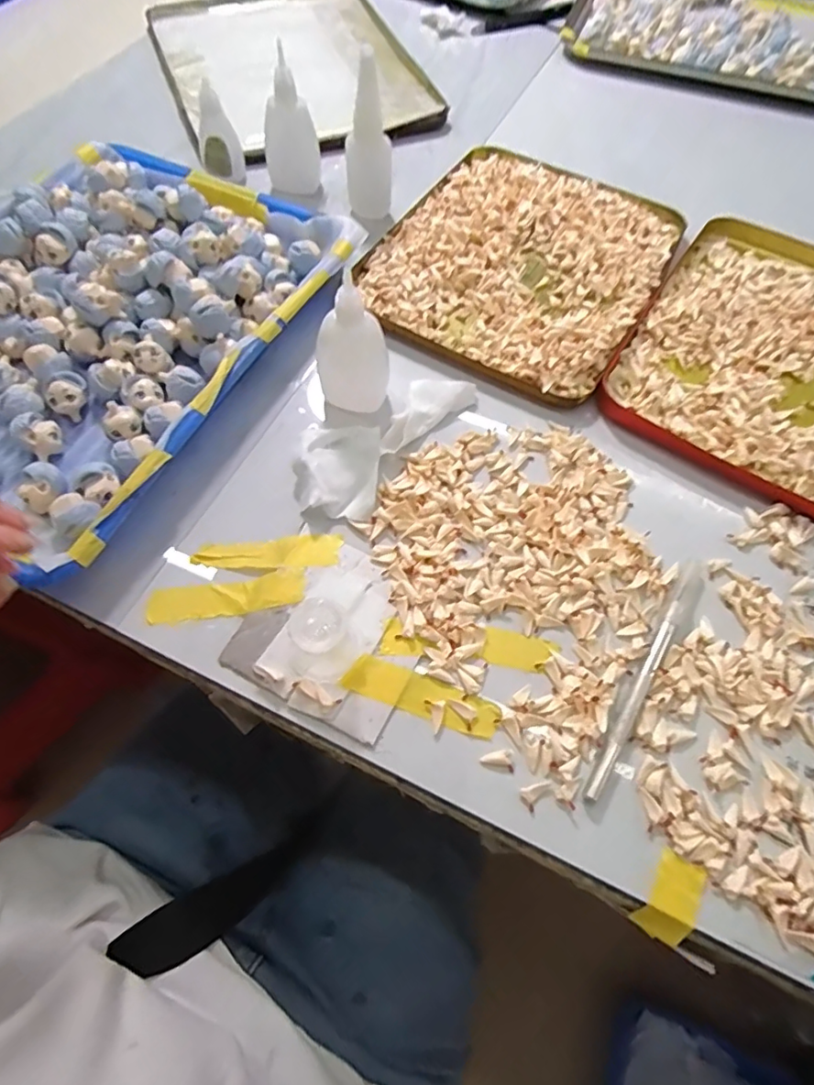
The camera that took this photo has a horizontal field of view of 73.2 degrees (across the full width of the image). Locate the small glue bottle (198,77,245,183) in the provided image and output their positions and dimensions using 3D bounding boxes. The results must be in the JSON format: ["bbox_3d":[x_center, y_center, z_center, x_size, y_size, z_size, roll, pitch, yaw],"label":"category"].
[{"bbox_3d":[-0.157,-0.337,0.452,0.029,0.058,0.024,4,62,0],"label":"small glue bottle"}]

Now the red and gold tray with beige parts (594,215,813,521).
[{"bbox_3d":[0.276,-0.139,0.389,0.202,0.016,0.256,31,65,13],"label":"red and gold tray with beige parts"}]

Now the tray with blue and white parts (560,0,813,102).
[{"bbox_3d":[0.367,-0.580,0.611,0.346,0.025,0.246,18,63,7],"label":"tray with blue and white parts"}]

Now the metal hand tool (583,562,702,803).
[{"bbox_3d":[0.127,0.068,0.284,0.010,0.006,0.143,31,65,13],"label":"metal hand tool"}]

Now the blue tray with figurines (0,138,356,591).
[{"bbox_3d":[-0.215,-0.152,0.367,0.251,0.035,0.332,25,64,10],"label":"blue tray with figurines"}]

